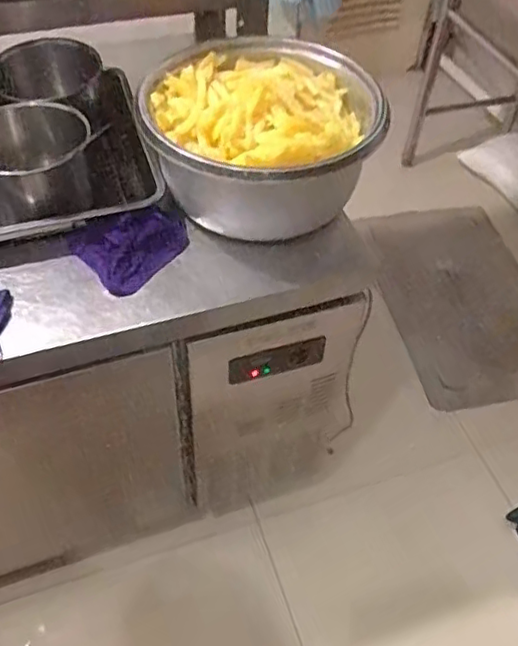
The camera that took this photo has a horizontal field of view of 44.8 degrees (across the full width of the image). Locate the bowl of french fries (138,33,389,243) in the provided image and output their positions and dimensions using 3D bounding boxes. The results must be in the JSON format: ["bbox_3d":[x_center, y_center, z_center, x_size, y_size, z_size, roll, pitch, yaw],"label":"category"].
[{"bbox_3d":[0.007,-0.264,0.914,0.334,0.156,0.308,-10,53,-12],"label":"bowl of french fries"}]

